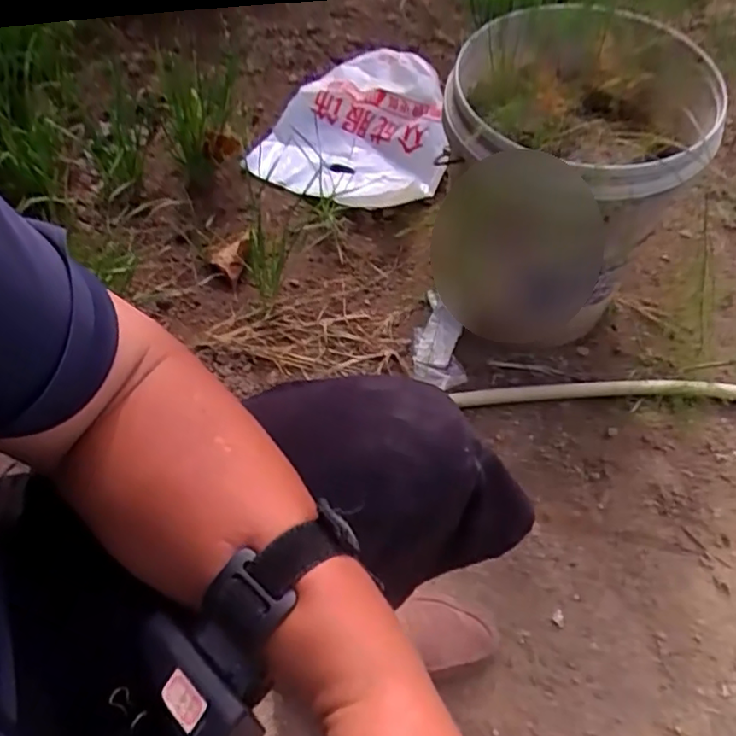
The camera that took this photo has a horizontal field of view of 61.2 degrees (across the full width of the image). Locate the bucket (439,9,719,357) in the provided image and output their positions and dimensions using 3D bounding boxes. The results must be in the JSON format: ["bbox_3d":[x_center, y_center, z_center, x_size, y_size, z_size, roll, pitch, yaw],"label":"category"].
[{"bbox_3d":[0.248,-0.233,0.869,0.298,0.404,0.318,0,57,1],"label":"bucket"}]

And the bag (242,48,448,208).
[{"bbox_3d":[-0.034,-0.508,1.255,0.367,0.135,0.545,5,58,4],"label":"bag"}]

